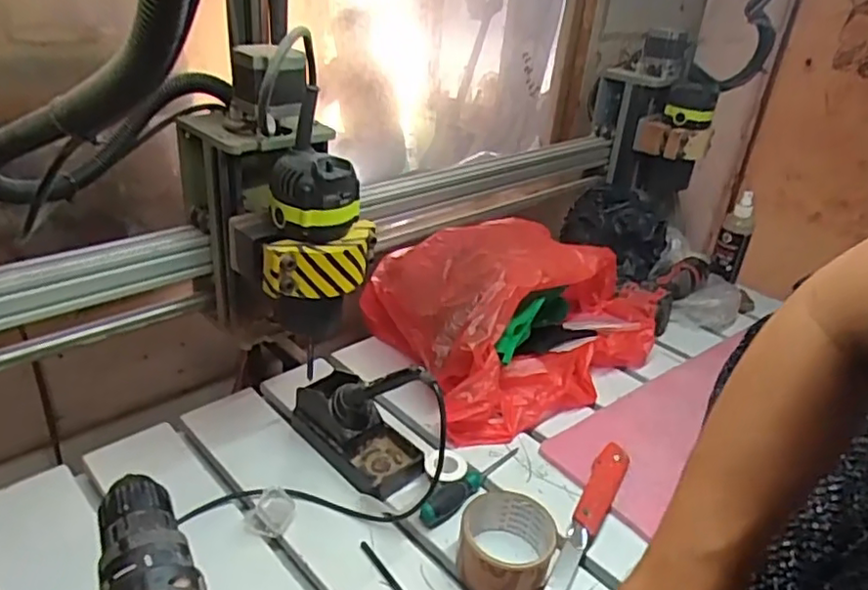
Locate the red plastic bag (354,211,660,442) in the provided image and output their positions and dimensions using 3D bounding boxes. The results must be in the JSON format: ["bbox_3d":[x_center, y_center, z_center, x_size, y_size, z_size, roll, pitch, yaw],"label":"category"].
[{"bbox_3d":[0.124,-0.004,0.883,0.376,0.161,0.331,-11,33,-25],"label":"red plastic bag"}]

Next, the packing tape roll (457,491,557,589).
[{"bbox_3d":[0.065,0.227,0.582,0.083,0.049,0.077,4,30,-2],"label":"packing tape roll"}]

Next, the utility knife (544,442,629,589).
[{"bbox_3d":[0.155,0.220,0.638,0.031,0.024,0.212,19,32,23],"label":"utility knife"}]

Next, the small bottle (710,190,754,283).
[{"bbox_3d":[0.508,-0.096,1.080,0.050,0.146,0.042,19,32,23],"label":"small bottle"}]

